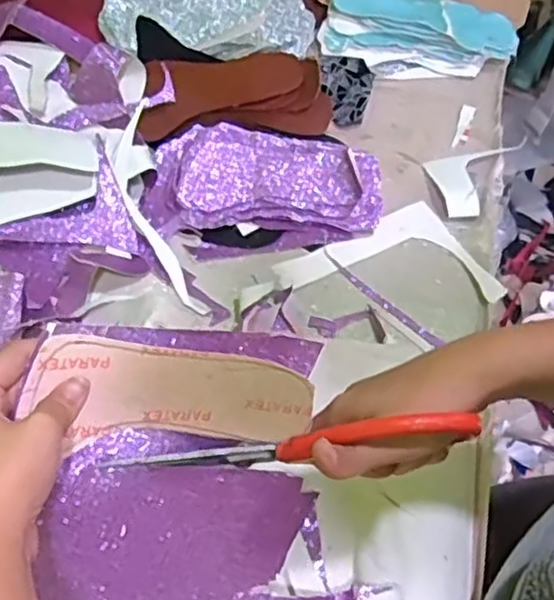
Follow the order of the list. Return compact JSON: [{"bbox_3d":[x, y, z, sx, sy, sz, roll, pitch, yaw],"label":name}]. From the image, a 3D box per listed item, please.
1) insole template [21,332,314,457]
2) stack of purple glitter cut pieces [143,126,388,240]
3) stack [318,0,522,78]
[{"bbox_3d":[-0.058,0.053,0.385,0.151,0.012,0.055,8,104,-2],"label":"insole template"},{"bbox_3d":[-0.010,-0.113,0.639,0.209,0.040,0.103,2,59,-1],"label":"stack of purple glitter cut pieces"},{"bbox_3d":[0.157,-0.297,0.752,0.204,0.045,0.116,13,60,5],"label":"stack"}]

